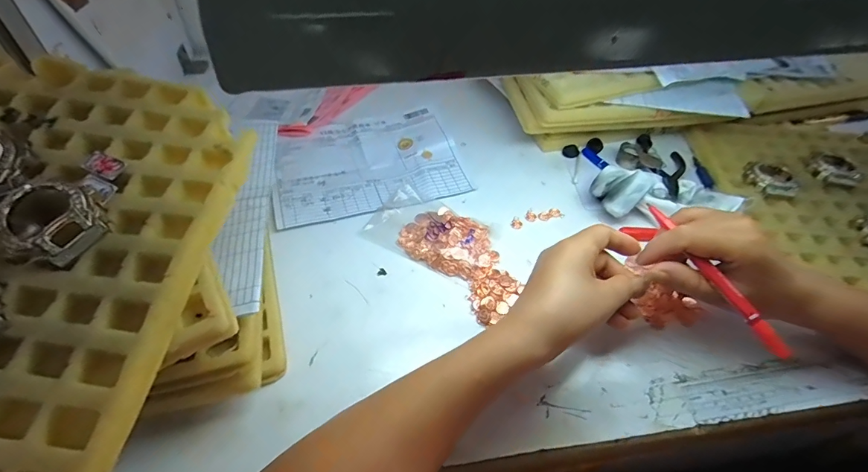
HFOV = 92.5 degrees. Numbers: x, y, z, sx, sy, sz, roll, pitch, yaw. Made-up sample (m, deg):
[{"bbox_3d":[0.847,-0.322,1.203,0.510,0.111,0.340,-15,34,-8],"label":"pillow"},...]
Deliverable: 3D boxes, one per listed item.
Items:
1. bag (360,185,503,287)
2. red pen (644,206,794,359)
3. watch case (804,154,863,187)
[{"bbox_3d":[0.001,-0.005,0.398,0.125,0.014,0.072,25,52,18],"label":"bag"},{"bbox_3d":[0.202,0.027,0.303,0.011,0.013,0.136,-17,58,-17],"label":"red pen"},{"bbox_3d":[0.450,-0.073,0.467,0.039,0.016,0.049,-26,54,-23],"label":"watch case"}]

